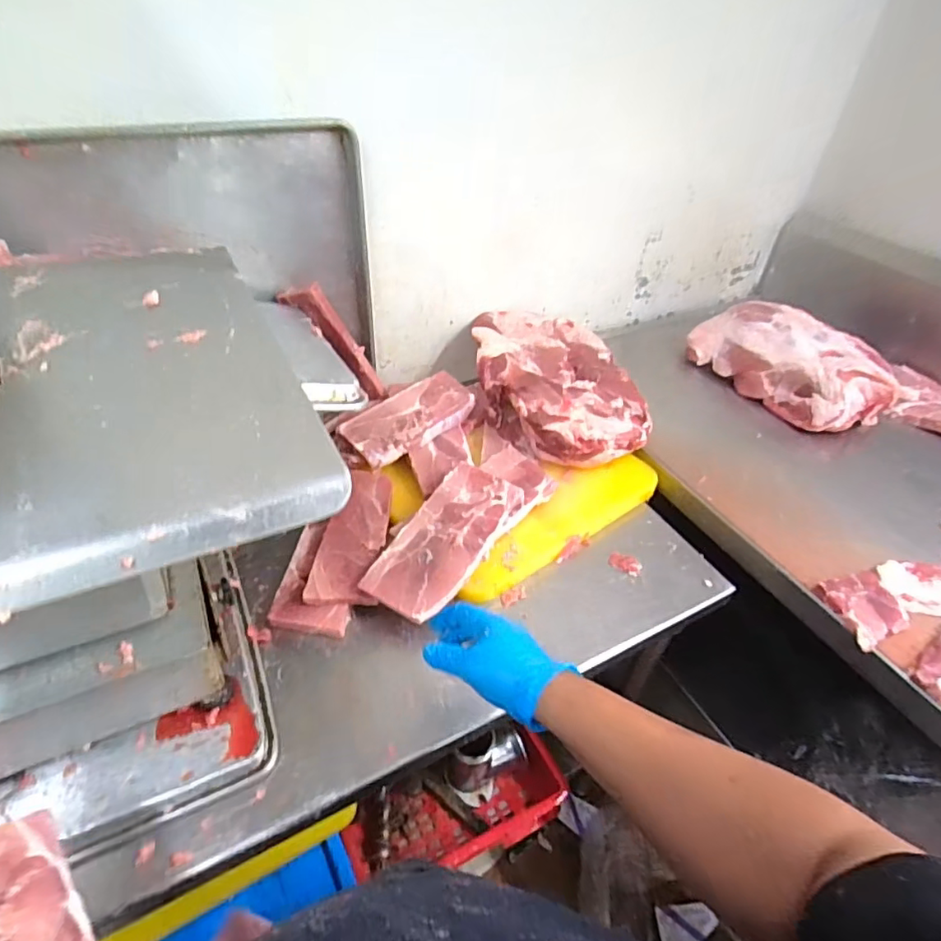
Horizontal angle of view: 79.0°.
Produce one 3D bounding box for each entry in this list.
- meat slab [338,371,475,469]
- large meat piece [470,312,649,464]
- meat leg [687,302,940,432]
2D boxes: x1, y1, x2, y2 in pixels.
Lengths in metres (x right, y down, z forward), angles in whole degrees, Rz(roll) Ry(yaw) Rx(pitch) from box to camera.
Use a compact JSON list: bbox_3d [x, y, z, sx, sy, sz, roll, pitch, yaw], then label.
[{"bbox_3d":[-0.091,-0.084,0.895,0.106,0.035,0.224,34,48,29],"label":"meat slab"},{"bbox_3d":[0.139,-0.141,0.969,0.240,0.103,0.334,-5,42,-12],"label":"large meat piece"},{"bbox_3d":[0.687,-0.164,1.047,0.553,0.121,0.258,17,42,13],"label":"meat leg"}]

